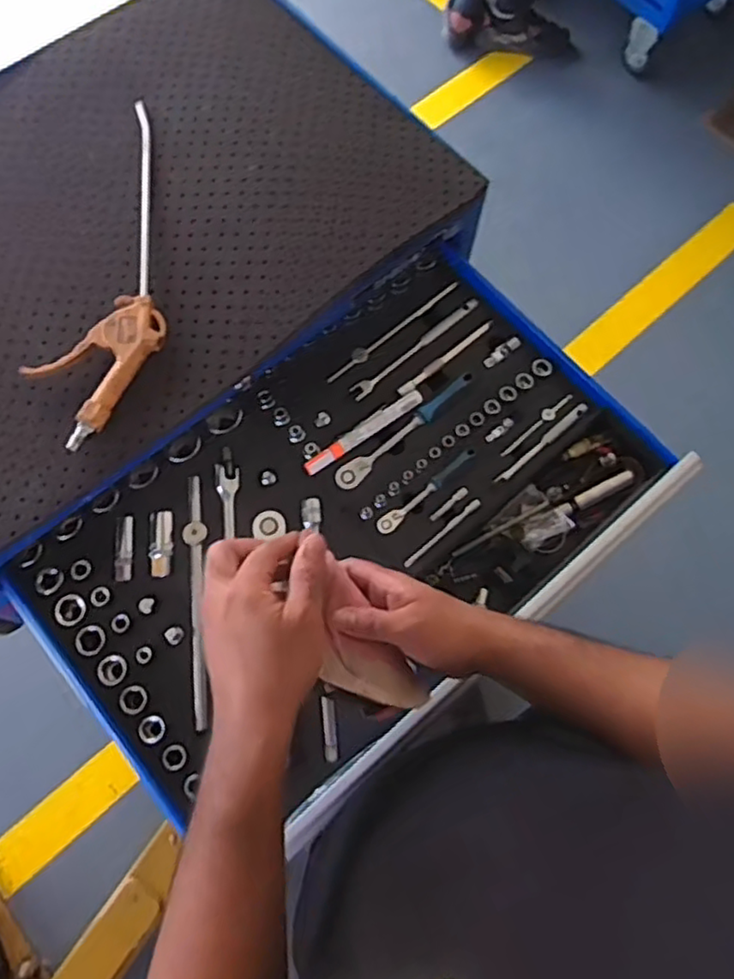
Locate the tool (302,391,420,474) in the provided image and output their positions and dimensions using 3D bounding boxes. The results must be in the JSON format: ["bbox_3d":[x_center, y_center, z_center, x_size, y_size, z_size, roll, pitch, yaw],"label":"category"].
[{"bbox_3d":[-0.003,-0.060,0.694,0.141,0.017,0.016,-33,75,-10],"label":"tool"}]

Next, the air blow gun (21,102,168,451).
[{"bbox_3d":[-0.233,-0.218,0.651,0.113,0.019,0.376,13,73,4],"label":"air blow gun"}]

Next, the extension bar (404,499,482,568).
[{"bbox_3d":[0.077,0.044,0.680,0.100,0.014,0.010,-37,76,-11],"label":"extension bar"}]

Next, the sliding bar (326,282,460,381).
[{"bbox_3d":[0.029,-0.176,0.748,0.187,0.022,0.016,-41,77,-12],"label":"sliding bar"}]

